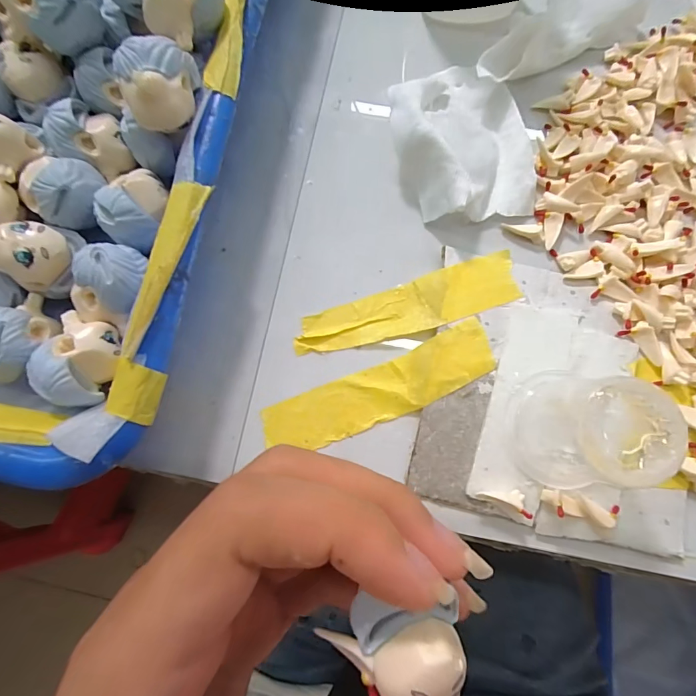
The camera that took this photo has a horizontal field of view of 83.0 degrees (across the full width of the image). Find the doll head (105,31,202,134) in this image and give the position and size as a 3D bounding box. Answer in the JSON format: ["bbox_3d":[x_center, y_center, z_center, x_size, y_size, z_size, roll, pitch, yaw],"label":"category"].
[{"bbox_3d":[-0.059,-0.081,0.118,0.019,0.018,0.024,16,80,3],"label":"doll head"}]

